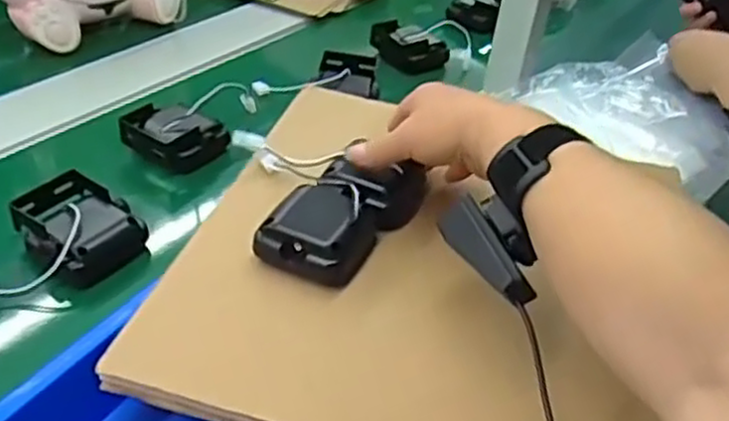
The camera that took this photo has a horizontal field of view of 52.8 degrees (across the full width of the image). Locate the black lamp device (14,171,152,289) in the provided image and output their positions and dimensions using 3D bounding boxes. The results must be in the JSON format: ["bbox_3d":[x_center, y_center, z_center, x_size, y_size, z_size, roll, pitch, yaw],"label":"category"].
[{"bbox_3d":[-0.223,0.017,0.565,0.088,0.045,0.077,28,42,25],"label":"black lamp device"}]

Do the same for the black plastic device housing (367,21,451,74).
[{"bbox_3d":[0.055,-0.195,0.874,0.067,0.034,0.077,-21,45,-31],"label":"black plastic device housing"}]

